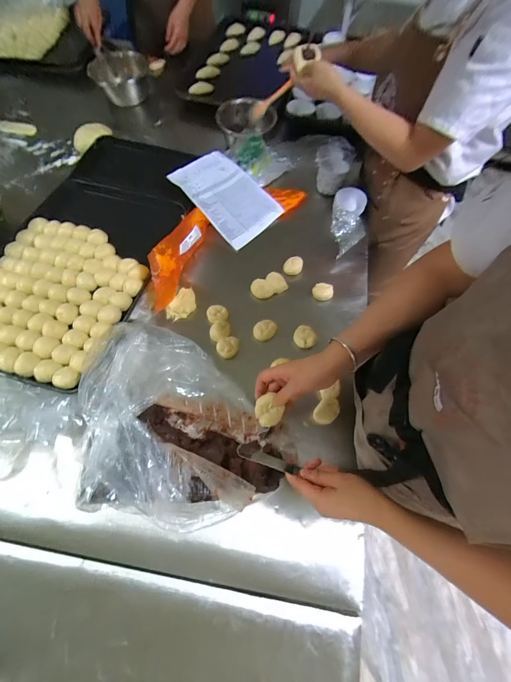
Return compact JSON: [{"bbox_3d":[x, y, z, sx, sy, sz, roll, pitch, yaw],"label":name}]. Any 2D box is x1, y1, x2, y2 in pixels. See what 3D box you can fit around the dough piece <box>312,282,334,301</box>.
[{"bbox_3d":[0.178,-0.129,0.740,0.054,0.033,0.042,4,67,0],"label":"dough piece"}]

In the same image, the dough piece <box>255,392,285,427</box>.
[{"bbox_3d":[0.023,0.120,0.475,0.048,0.018,0.048,0,68,-1],"label":"dough piece"}]

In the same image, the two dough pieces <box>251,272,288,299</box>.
[{"bbox_3d":[0.035,-0.146,0.735,0.094,0.030,0.054,-27,71,-12],"label":"two dough pieces"}]

